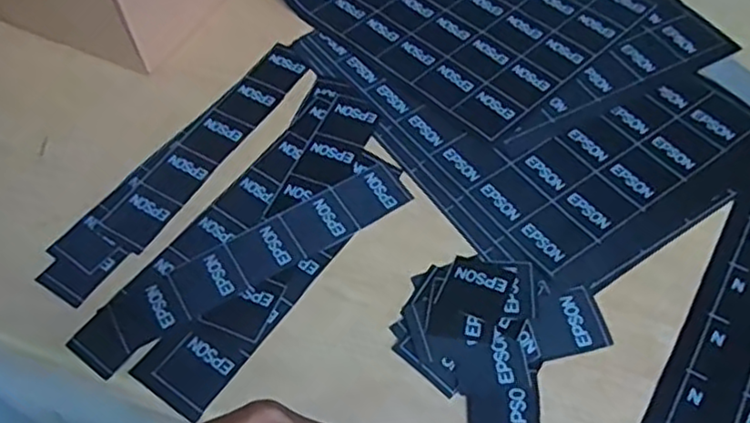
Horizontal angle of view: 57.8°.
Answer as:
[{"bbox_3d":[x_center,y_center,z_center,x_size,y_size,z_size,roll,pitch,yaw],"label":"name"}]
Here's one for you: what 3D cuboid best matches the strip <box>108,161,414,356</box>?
[{"bbox_3d":[-0.071,0.024,0.439,0.198,0.004,0.041,-29,58,-15],"label":"strip"}]

